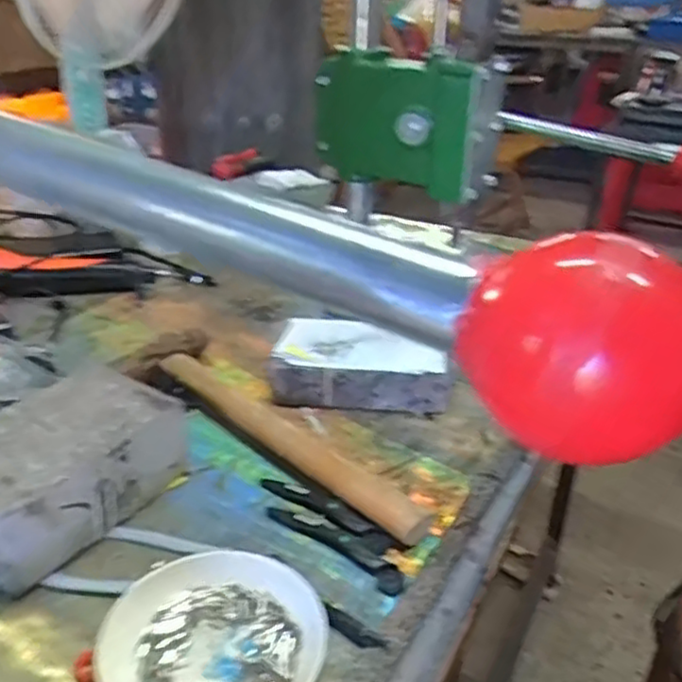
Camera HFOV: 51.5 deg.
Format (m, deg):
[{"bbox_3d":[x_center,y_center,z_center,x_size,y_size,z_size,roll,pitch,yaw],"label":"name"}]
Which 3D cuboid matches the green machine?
[{"bbox_3d":[0.070,-0.230,0.741,0.188,0.129,0.081,22,35,34],"label":"green machine"}]

